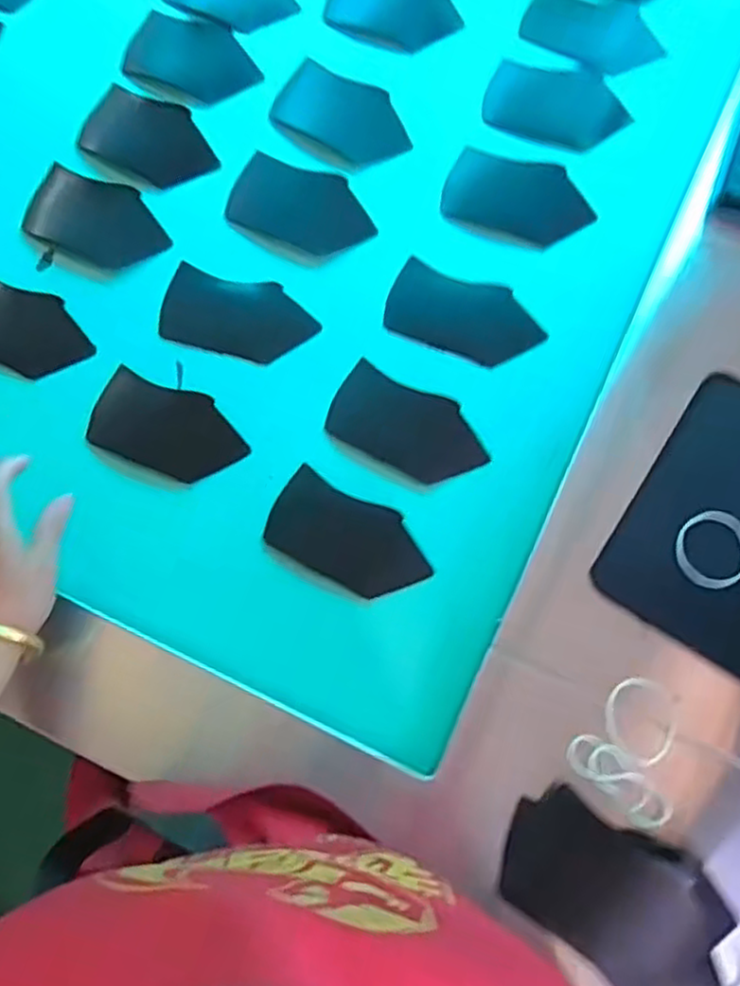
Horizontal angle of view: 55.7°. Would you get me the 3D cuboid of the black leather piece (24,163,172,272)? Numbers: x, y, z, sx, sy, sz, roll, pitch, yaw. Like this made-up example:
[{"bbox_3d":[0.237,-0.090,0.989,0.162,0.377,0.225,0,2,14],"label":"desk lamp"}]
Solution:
[{"bbox_3d":[-0.247,-0.246,0.626,0.133,0.013,0.072,25,78,7],"label":"black leather piece"}]

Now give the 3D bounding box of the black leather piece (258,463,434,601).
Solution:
[{"bbox_3d":[-0.017,0.037,0.566,0.130,0.004,0.070,28,84,9],"label":"black leather piece"}]

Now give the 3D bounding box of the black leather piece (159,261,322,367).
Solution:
[{"bbox_3d":[-0.115,-0.154,0.615,0.135,0.011,0.070,14,77,5],"label":"black leather piece"}]

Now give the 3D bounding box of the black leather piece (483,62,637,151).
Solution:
[{"bbox_3d":[0.175,-0.363,0.654,0.128,0.005,0.082,20,82,7],"label":"black leather piece"}]

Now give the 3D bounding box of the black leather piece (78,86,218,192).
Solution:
[{"bbox_3d":[-0.204,-0.329,0.651,0.132,0.012,0.069,30,101,11],"label":"black leather piece"}]

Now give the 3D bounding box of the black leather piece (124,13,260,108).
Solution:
[{"bbox_3d":[-0.169,-0.418,0.674,0.125,0.007,0.084,28,78,8],"label":"black leather piece"}]

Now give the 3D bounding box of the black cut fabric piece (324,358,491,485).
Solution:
[{"bbox_3d":[0.032,-0.055,0.589,0.130,0.006,0.069,27,87,8],"label":"black cut fabric piece"}]

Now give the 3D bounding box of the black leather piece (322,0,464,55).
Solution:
[{"bbox_3d":[0.024,-0.473,0.681,0.127,0.012,0.088,21,78,6],"label":"black leather piece"}]

